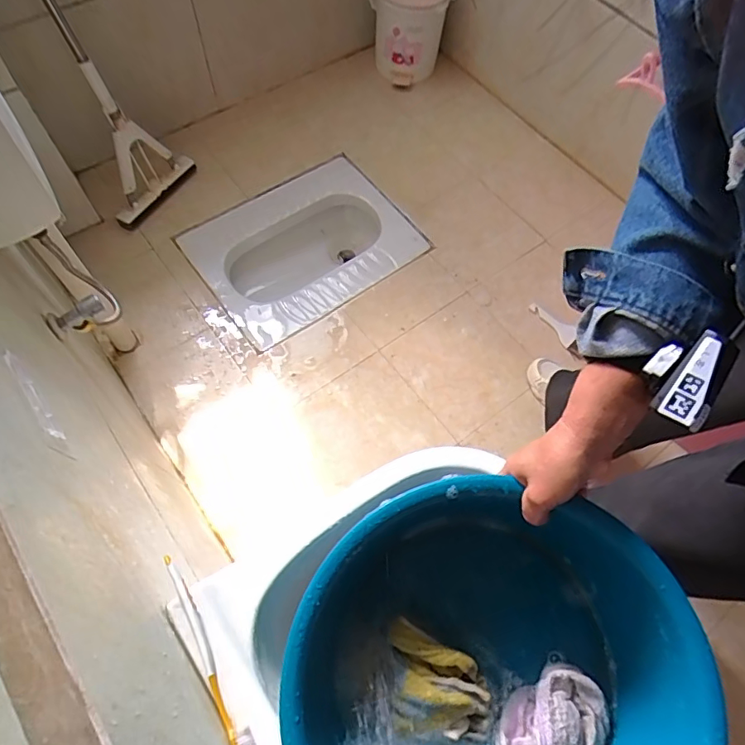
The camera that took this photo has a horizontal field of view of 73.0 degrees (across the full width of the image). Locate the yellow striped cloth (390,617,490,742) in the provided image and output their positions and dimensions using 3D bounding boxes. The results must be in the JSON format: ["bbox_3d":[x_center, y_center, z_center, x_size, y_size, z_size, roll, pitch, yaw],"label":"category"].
[{"bbox_3d":[0.064,0.289,0.477,0.089,0.027,0.093,1,68,0],"label":"yellow striped cloth"}]

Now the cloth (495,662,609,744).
[{"bbox_3d":[0.164,0.320,0.464,0.103,0.028,0.066,-19,69,-8],"label":"cloth"}]

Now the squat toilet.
[{"bbox_3d":[-0.196,-0.345,1.470,0.580,0.172,0.453,-37,73,-14],"label":"squat toilet"}]

